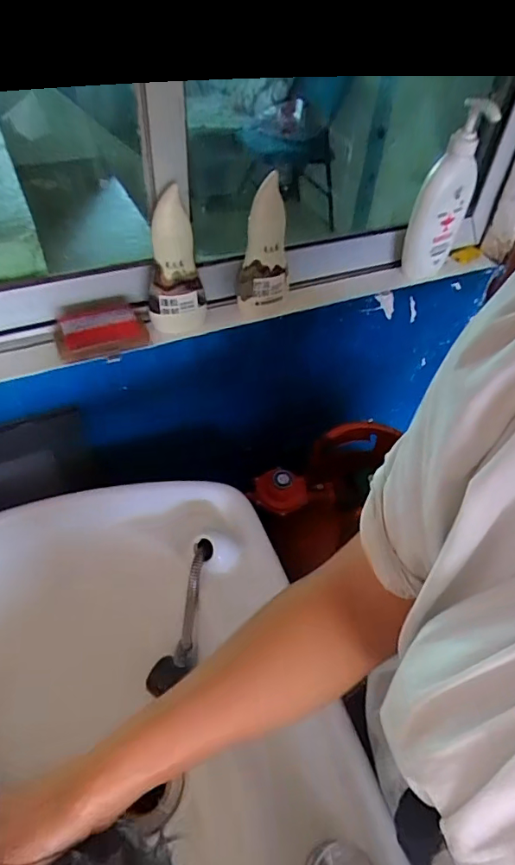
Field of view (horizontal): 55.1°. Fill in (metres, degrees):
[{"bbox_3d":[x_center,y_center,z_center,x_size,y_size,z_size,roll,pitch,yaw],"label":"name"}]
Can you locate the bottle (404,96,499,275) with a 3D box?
[{"bbox_3d":[0.271,-0.341,0.712,0.087,0.229,0.043,-33,57,-29],"label":"bottle"}]

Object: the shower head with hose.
[{"bbox_3d":[-0.094,0.249,0.636,0.051,0.202,0.036,19,11,13],"label":"shower head with hose"}]

